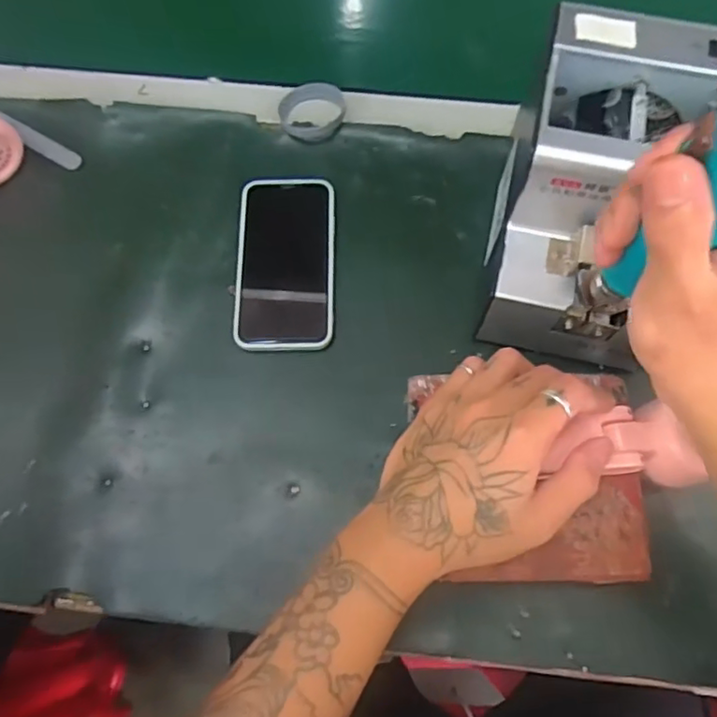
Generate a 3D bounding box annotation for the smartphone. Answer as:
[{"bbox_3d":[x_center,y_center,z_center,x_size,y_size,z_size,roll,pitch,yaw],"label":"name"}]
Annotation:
[{"bbox_3d":[-0.057,-0.077,0.468,0.074,0.007,0.146,0,70,0],"label":"smartphone"}]

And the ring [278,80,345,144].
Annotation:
[{"bbox_3d":[-0.040,-0.212,0.517,0.056,0.015,0.050,1,70,1],"label":"ring"}]

